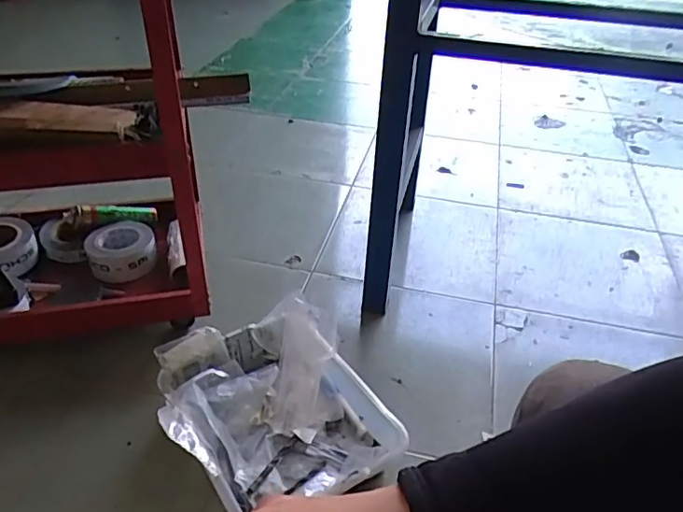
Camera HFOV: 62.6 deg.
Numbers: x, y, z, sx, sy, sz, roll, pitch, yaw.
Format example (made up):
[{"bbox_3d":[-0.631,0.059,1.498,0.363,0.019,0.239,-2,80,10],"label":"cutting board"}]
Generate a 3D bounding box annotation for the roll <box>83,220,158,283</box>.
[{"bbox_3d":[-0.446,-0.014,1.140,0.132,0.048,0.131,-13,39,-19],"label":"roll"}]

